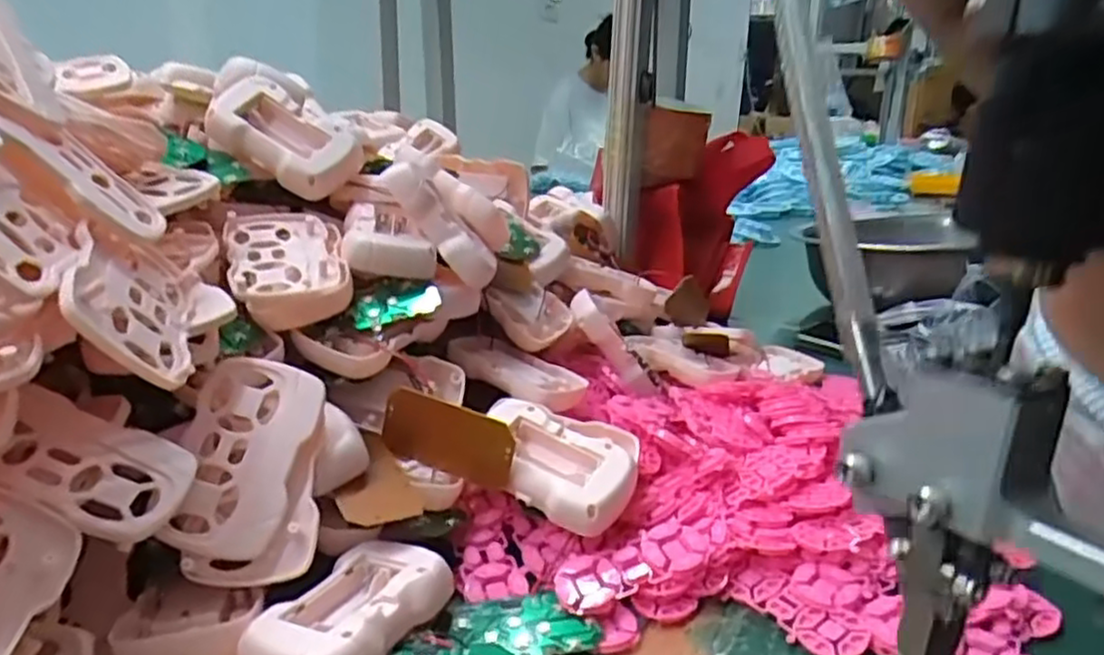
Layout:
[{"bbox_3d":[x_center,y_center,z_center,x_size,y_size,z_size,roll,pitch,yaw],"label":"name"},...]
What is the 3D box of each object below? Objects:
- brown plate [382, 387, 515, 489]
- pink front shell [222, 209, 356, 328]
[{"bbox_3d":[-0.054,0.056,0.375,0.072,0.039,0.004,17,16,14],"label":"brown plate"},{"bbox_3d":[-0.146,-0.033,0.403,0.060,0.026,0.087,-7,39,-20],"label":"pink front shell"}]

